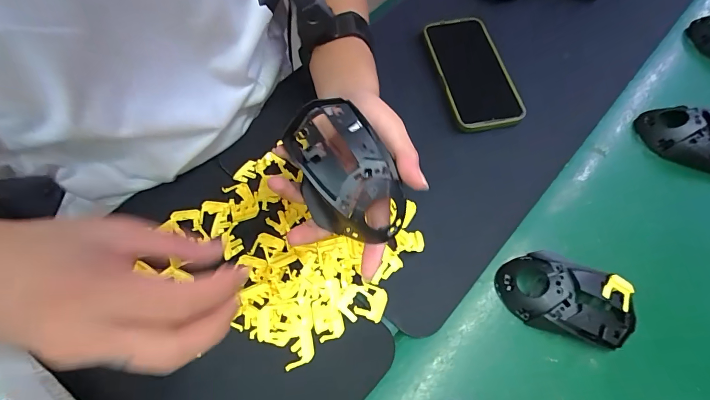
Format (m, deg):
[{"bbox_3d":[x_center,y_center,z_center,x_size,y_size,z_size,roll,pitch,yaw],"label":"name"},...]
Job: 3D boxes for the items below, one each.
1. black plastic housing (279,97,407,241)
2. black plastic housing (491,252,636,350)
[{"bbox_3d":[-0.010,-0.022,0.278,0.064,0.047,0.104,-18,71,-9],"label":"black plastic housing"},{"bbox_3d":[0.191,0.089,0.325,0.115,0.031,0.063,24,69,8],"label":"black plastic housing"}]

